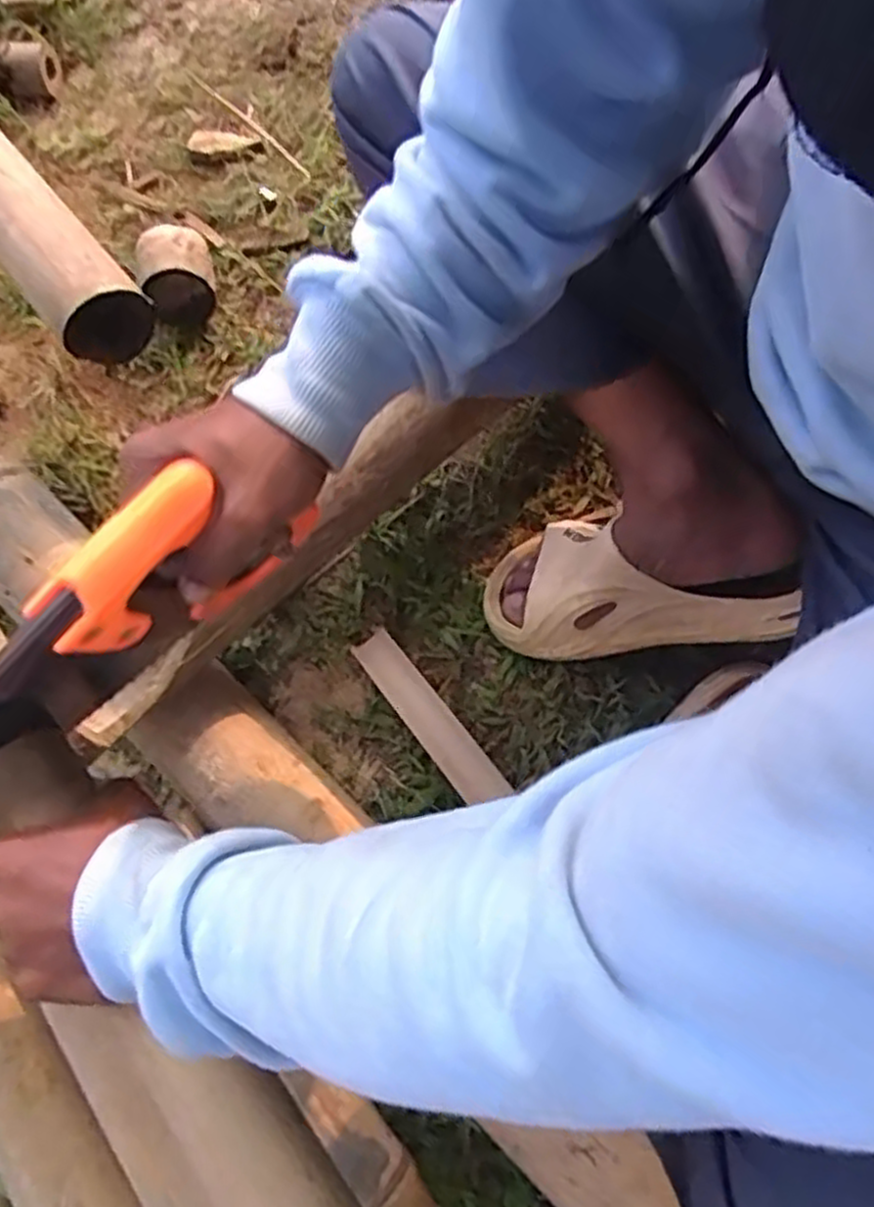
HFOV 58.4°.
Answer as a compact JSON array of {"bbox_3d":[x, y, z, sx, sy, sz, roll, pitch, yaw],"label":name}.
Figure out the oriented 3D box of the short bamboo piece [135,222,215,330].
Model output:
[{"bbox_3d":[-0.244,-0.309,0.739,0.065,0.062,0.080,-12,75,-3],"label":"short bamboo piece"}]

